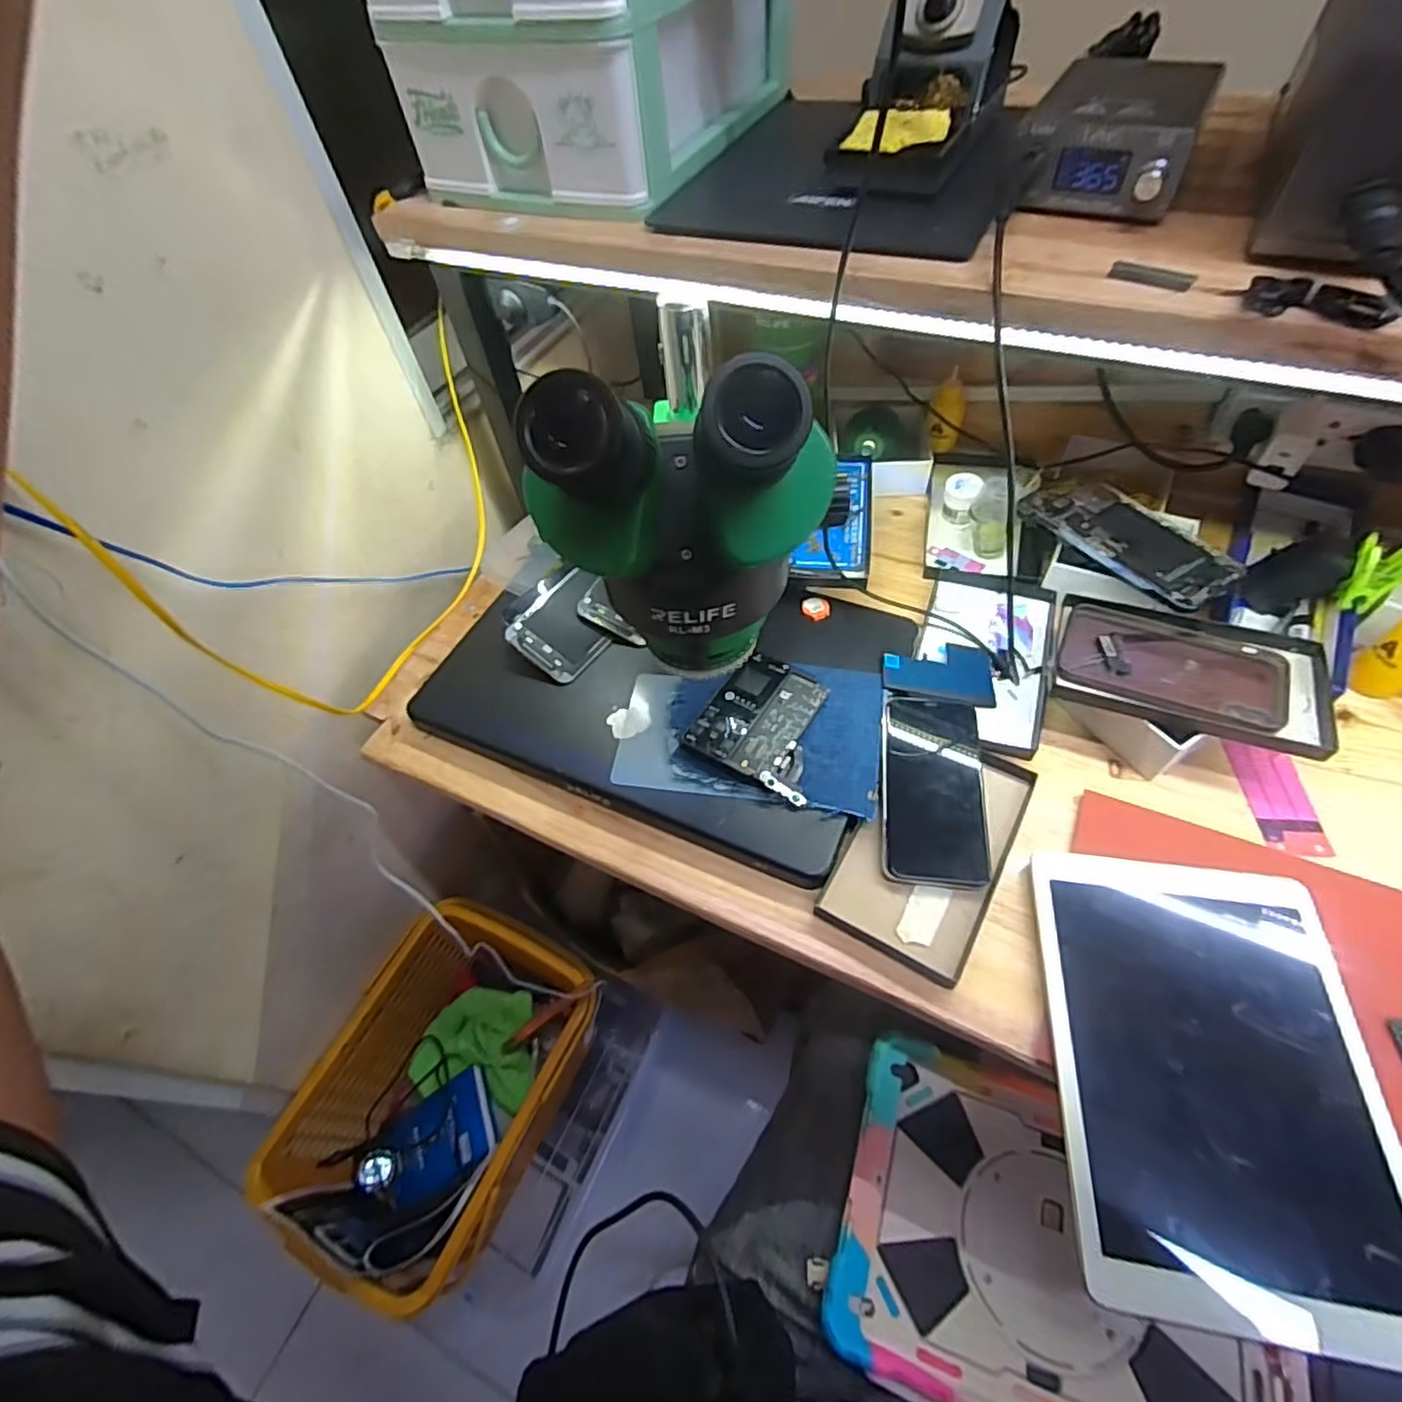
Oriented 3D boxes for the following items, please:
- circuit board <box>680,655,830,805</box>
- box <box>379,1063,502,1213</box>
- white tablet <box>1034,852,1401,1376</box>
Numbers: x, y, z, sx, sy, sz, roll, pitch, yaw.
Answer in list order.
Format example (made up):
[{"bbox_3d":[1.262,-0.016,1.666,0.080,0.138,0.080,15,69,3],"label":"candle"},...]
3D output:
[{"bbox_3d":[0.055,0.016,0.526,0.096,0.014,0.105,27,61,18],"label":"circuit board"},{"bbox_3d":[-0.321,0.537,0.811,0.157,0.022,0.112,-40,52,6],"label":"box"},{"bbox_3d":[0.296,0.209,0.386,0.171,0.014,0.243,4,54,11],"label":"white tablet"}]

